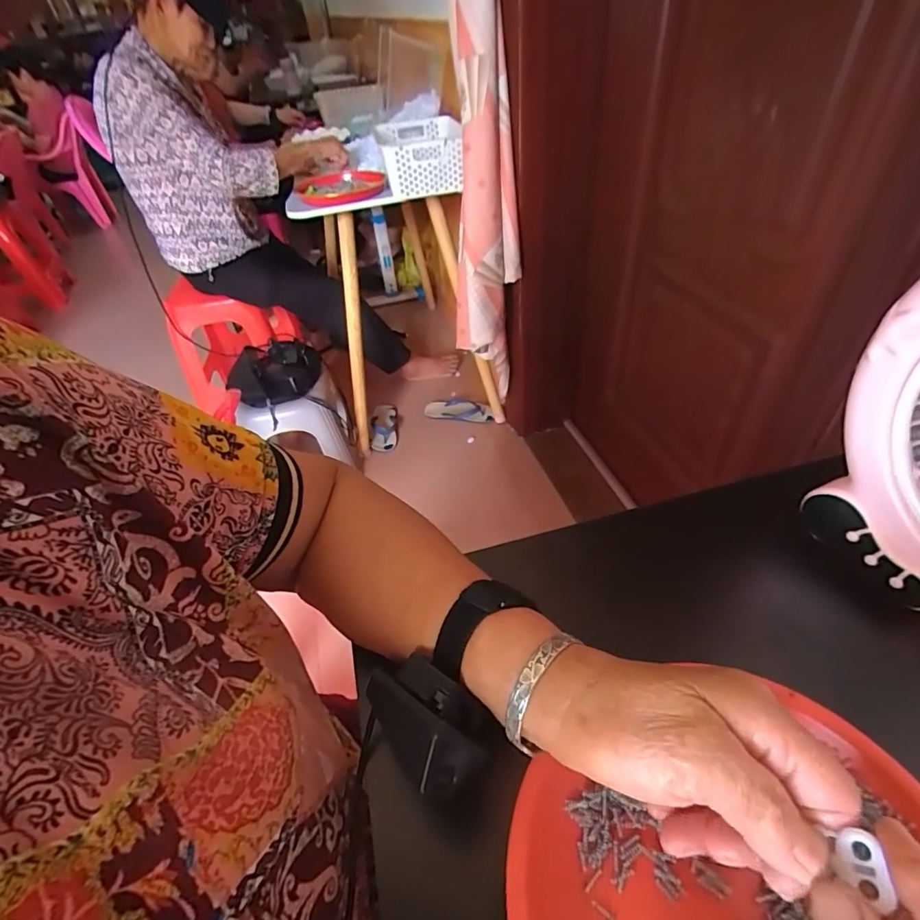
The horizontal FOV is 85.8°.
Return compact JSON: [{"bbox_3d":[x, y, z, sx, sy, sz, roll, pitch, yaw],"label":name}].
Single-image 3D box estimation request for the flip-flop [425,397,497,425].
[{"bbox_3d":[0.002,-0.172,1.744,0.250,0.040,0.105,10,48,16],"label":"flip-flop"}]

